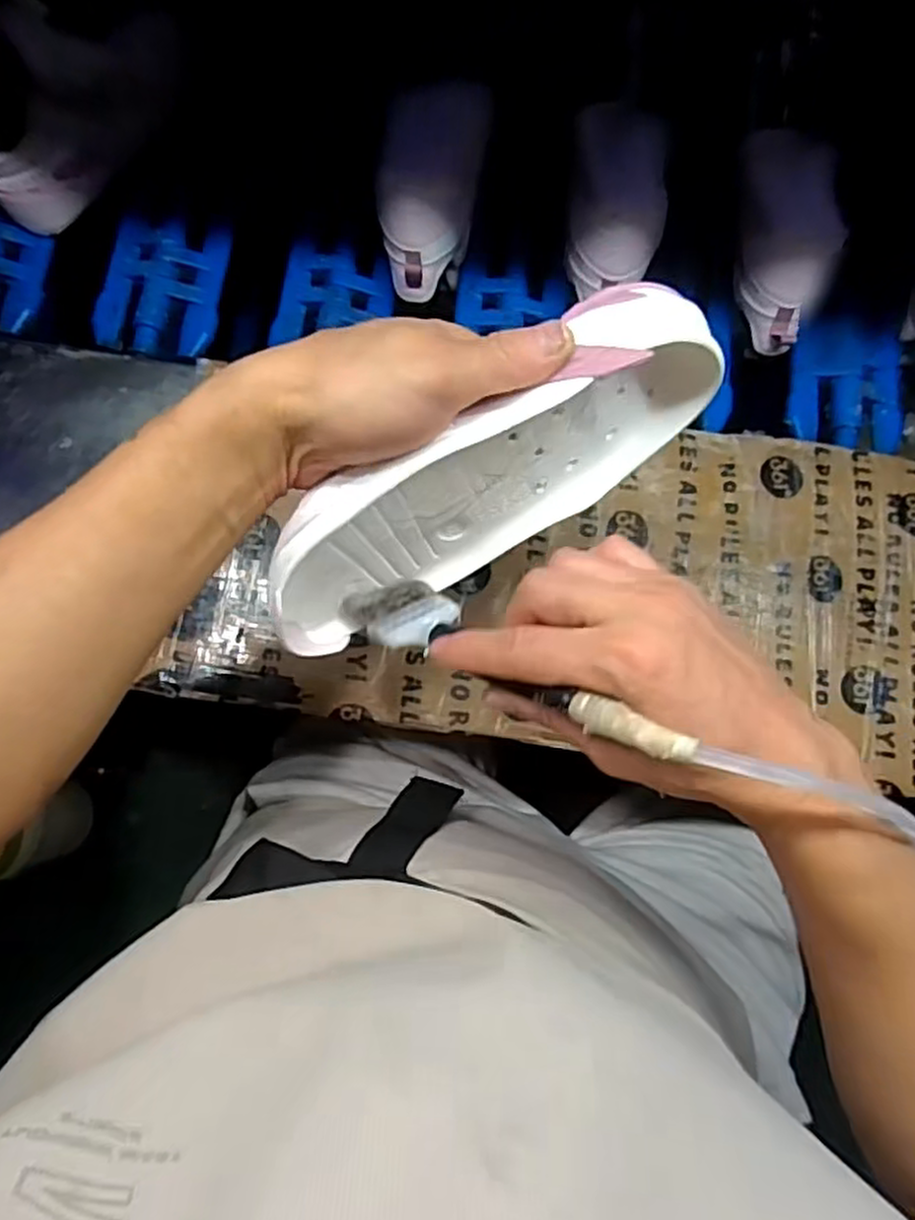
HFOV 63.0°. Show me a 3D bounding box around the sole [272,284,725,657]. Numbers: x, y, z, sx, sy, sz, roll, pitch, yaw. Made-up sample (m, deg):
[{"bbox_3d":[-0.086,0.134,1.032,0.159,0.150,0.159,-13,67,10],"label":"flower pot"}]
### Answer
[{"bbox_3d":[0.009,-0.062,0.344,0.227,0.092,0.045,-30,61,5],"label":"sole"}]

